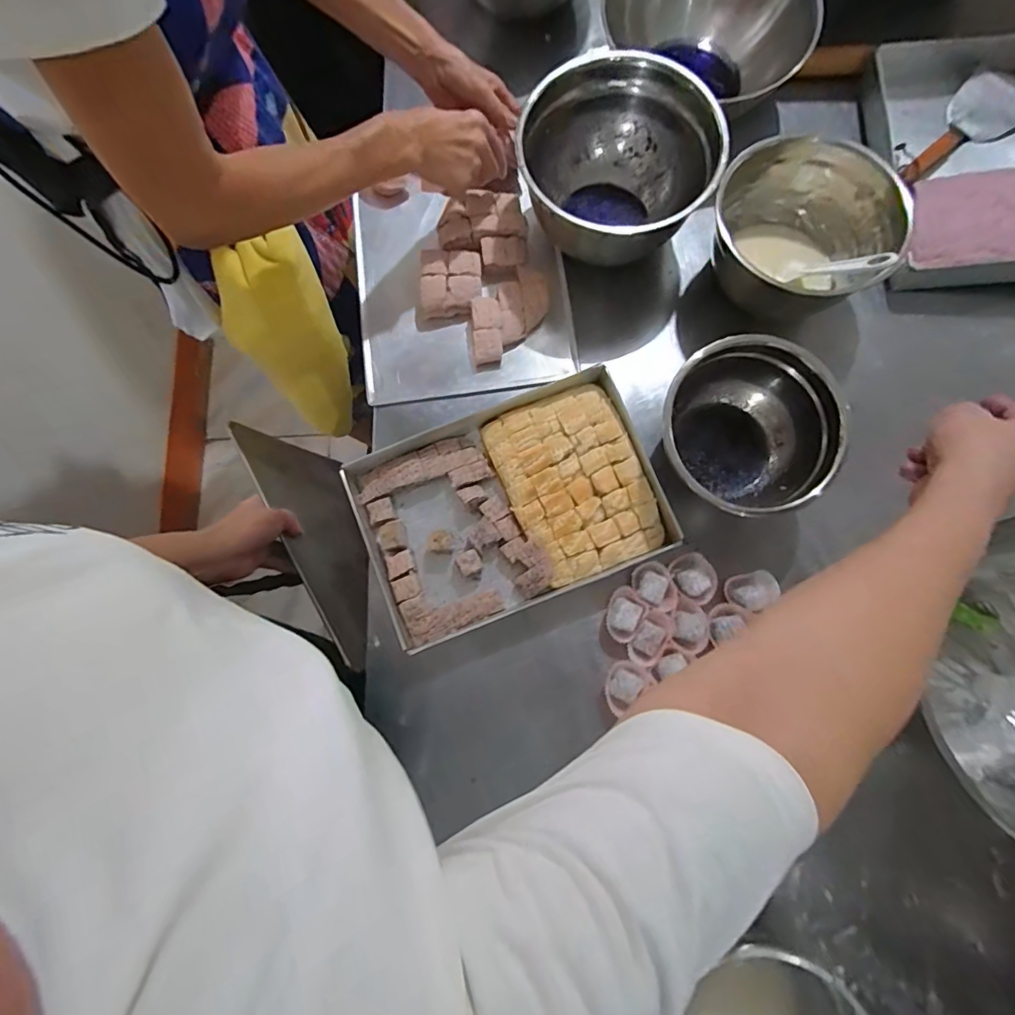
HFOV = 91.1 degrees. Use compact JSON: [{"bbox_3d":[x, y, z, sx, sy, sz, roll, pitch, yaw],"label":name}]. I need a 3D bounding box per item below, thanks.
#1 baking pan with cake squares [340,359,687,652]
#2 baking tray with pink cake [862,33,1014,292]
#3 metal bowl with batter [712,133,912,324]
[{"bbox_3d":[0.001,0.002,0.557,0.317,0.062,0.213,-22,80,-3],"label":"baking pan with cake squares"},{"bbox_3d":[0.574,-0.420,0.602,0.245,0.046,0.328,-1,80,1],"label":"baking tray with pink cake"},{"bbox_3d":[0.321,-0.306,0.553,0.181,0.102,0.157,38,82,7],"label":"metal bowl with batter"}]

